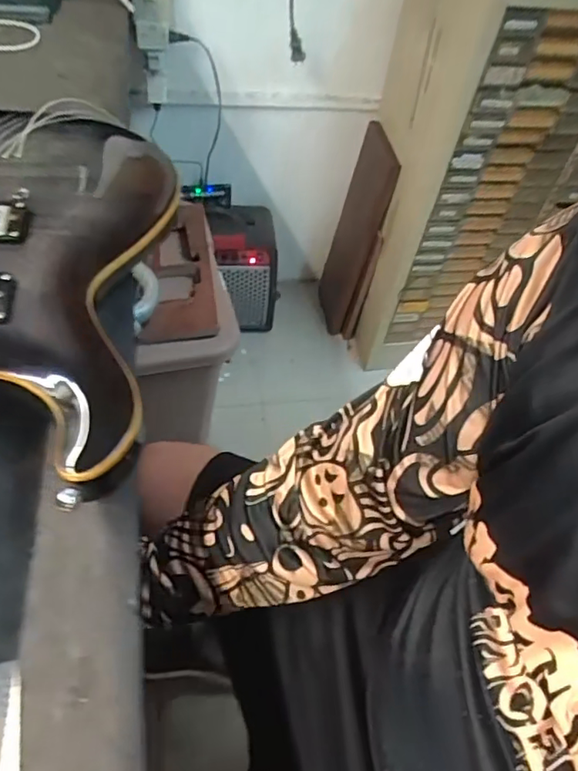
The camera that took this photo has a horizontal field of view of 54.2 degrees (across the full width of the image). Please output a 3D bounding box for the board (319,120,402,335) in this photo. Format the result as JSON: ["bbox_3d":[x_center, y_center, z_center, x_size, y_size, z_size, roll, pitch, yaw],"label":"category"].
[{"bbox_3d":[0.156,-0.352,1.385,0.027,0.511,0.168,-9,51,-20],"label":"board"}]

